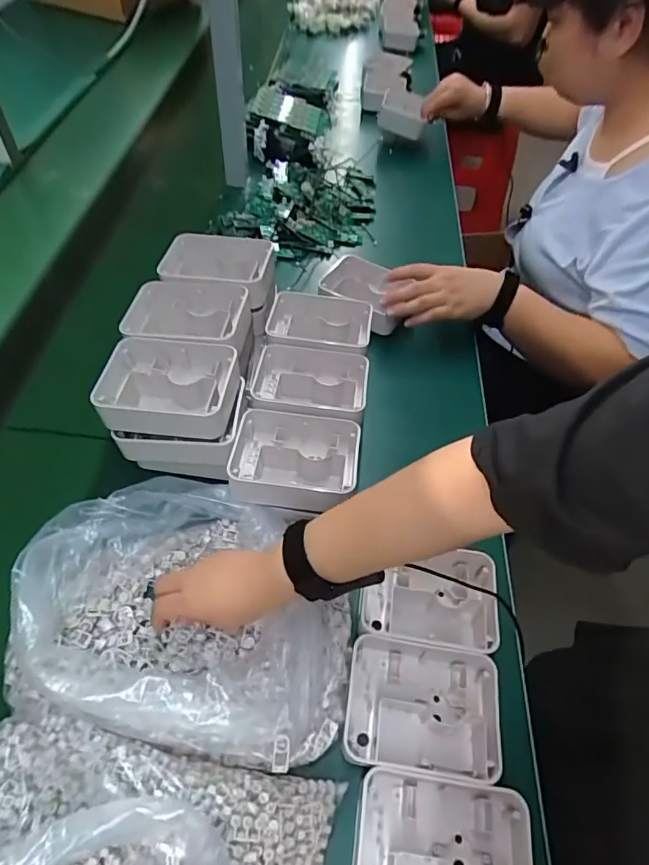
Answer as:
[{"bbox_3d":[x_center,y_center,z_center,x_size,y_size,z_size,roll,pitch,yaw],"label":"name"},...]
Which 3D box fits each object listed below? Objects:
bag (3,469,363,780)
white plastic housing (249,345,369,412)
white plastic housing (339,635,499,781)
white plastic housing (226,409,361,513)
[{"bbox_3d":[-0.112,0.148,0.447,0.274,0.084,0.212,11,54,4],"label":"bag"},{"bbox_3d":[-0.019,-0.052,0.594,0.136,0.048,0.094,7,54,2],"label":"white plastic housing"},{"bbox_3d":[0.085,0.240,0.444,0.127,0.039,0.099,9,54,3],"label":"white plastic housing"},{"bbox_3d":[-0.031,0.034,0.533,0.132,0.050,0.105,6,54,0],"label":"white plastic housing"}]

